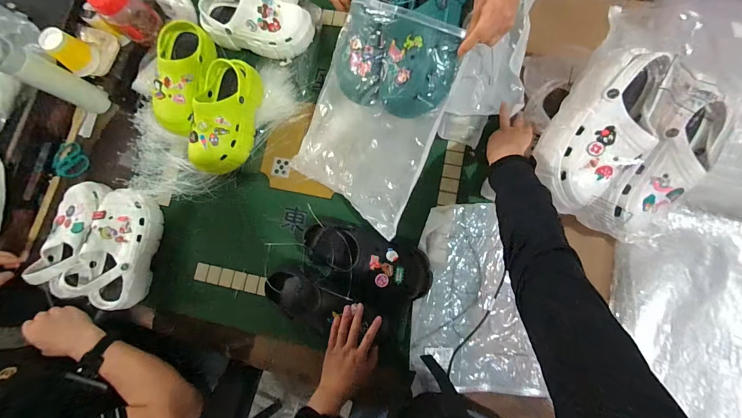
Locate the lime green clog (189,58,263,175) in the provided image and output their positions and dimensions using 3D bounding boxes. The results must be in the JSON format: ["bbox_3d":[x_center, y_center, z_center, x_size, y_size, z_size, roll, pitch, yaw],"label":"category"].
[{"bbox_3d":[-0.321,-0.197,0.709,0.110,0.106,0.240,7,84,5],"label":"lime green clog"}]

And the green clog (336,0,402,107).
[{"bbox_3d":[0.010,-0.319,0.562,0.140,0.086,0.255,22,116,40],"label":"green clog"}]

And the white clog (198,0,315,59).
[{"bbox_3d":[-0.276,-0.439,0.750,0.262,0.095,0.109,10,84,5],"label":"white clog"}]

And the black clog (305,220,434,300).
[{"bbox_3d":[-0.006,0.101,0.634,0.265,0.087,0.114,20,85,6],"label":"black clog"}]

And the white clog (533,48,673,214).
[{"bbox_3d":[0.381,-0.121,0.548,0.145,0.100,0.262,35,108,17],"label":"white clog"}]

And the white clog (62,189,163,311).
[{"bbox_3d":[-0.554,0.083,0.694,0.113,0.092,0.243,5,84,5],"label":"white clog"}]

